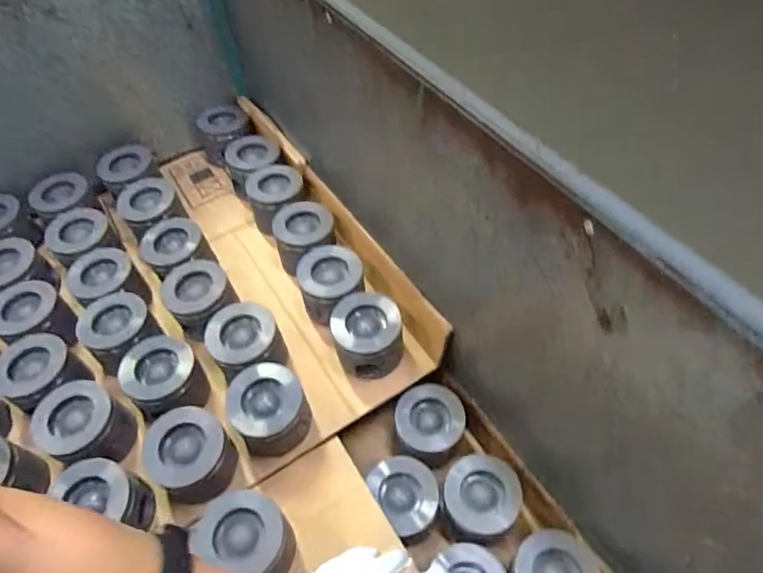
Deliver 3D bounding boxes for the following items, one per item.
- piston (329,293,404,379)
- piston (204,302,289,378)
[{"bbox_3d":[-0.018,0.069,0.692,0.089,0.086,0.085,-3,52,4],"label":"piston"},{"bbox_3d":[-0.174,0.083,0.692,0.090,0.075,0.102,-24,53,-13],"label":"piston"}]

